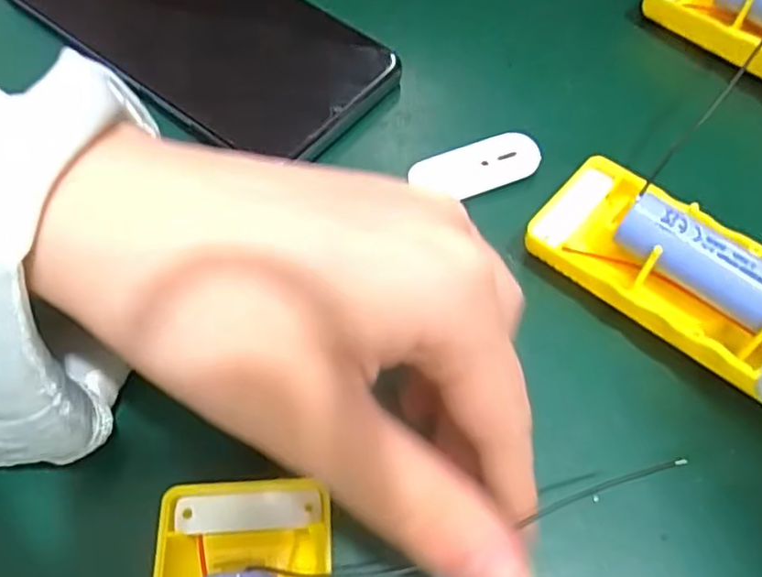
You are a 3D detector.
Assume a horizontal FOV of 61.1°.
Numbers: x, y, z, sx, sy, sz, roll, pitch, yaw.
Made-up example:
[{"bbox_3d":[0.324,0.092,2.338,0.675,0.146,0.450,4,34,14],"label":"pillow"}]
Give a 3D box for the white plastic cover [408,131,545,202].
[{"bbox_3d":[0.035,-0.043,0.232,0.046,0.007,0.019,-19,64,-11],"label":"white plastic cover"}]

